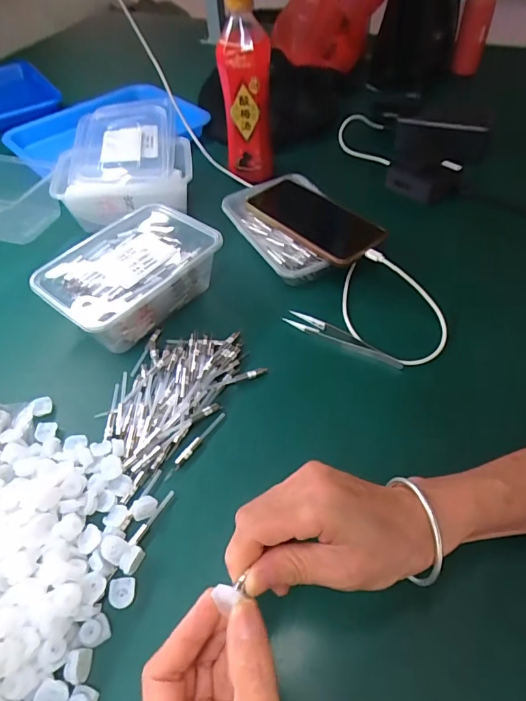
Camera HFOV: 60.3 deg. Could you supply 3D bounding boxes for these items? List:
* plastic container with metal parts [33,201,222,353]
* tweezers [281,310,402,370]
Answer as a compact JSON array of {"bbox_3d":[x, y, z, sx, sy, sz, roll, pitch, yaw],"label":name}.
[{"bbox_3d":[-0.136,-0.078,0.471,0.119,0.059,0.166,31,58,25],"label":"plastic container with metal parts"},{"bbox_3d":[0.076,-0.012,0.442,0.123,0.015,0.019,27,56,22],"label":"tweezers"}]

